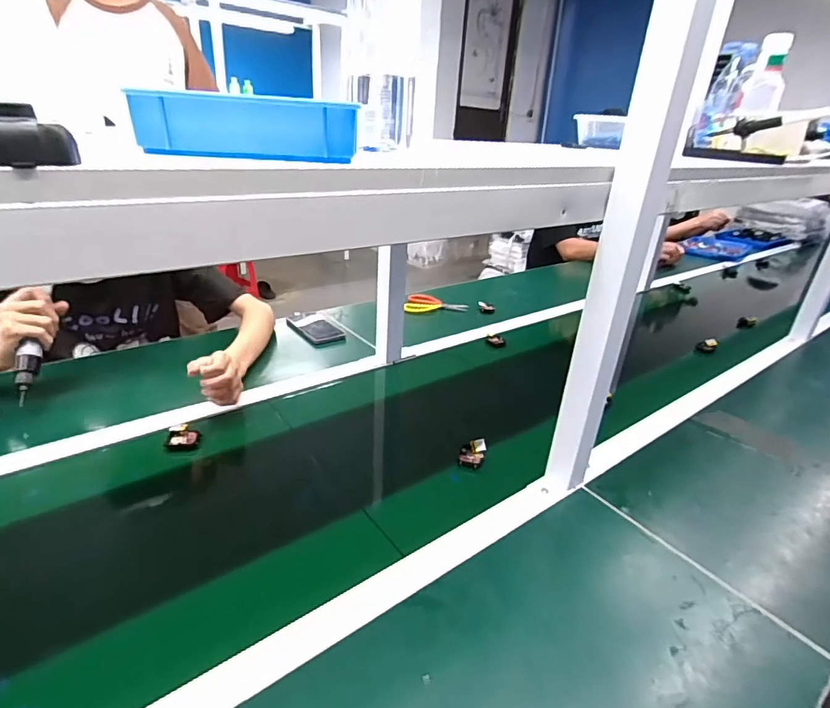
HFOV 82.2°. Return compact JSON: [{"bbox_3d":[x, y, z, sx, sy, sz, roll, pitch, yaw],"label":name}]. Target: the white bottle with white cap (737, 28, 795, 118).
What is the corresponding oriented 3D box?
[{"bbox_3d":[0.663,-0.520,0.896,0.063,0.128,0.063,16,51,26],"label":"white bottle with white cap"}]

